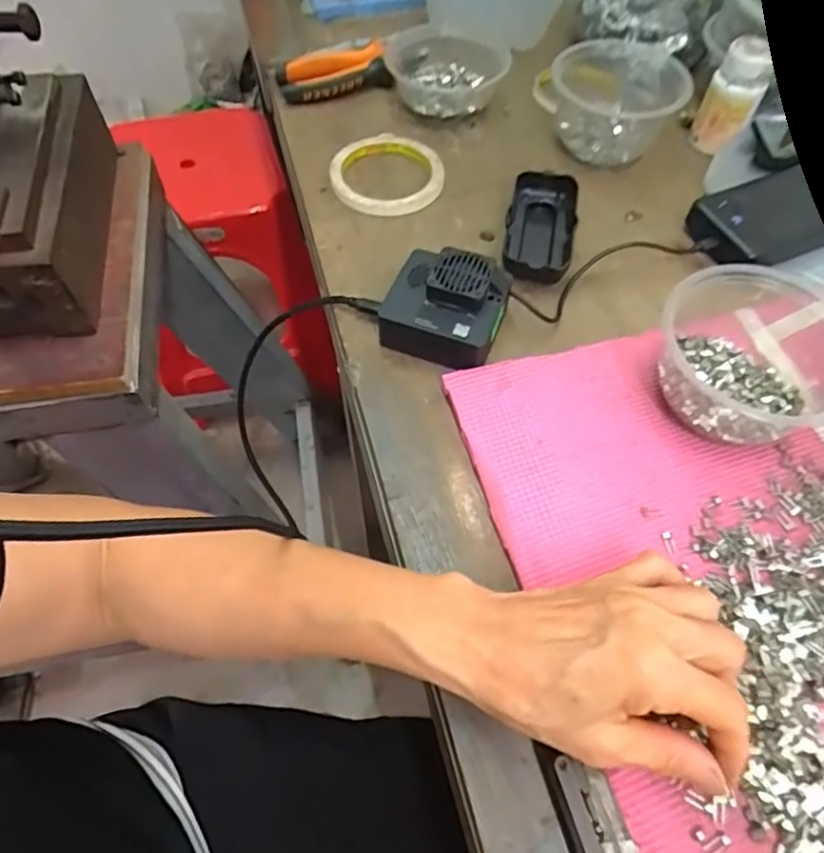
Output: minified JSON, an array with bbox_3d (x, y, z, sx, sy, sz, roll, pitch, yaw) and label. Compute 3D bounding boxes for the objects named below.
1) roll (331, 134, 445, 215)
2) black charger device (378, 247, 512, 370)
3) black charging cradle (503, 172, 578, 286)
[{"bbox_3d":[-0.021,-0.217,0.512,0.094,0.015,0.097,-1,59,1],"label":"roll"},{"bbox_3d":[0.024,-0.083,0.416,0.081,0.042,0.073,21,61,13],"label":"black charger device"},{"bbox_3d":[0.103,-0.158,0.475,0.052,0.022,0.108,9,59,7],"label":"black charging cradle"}]

